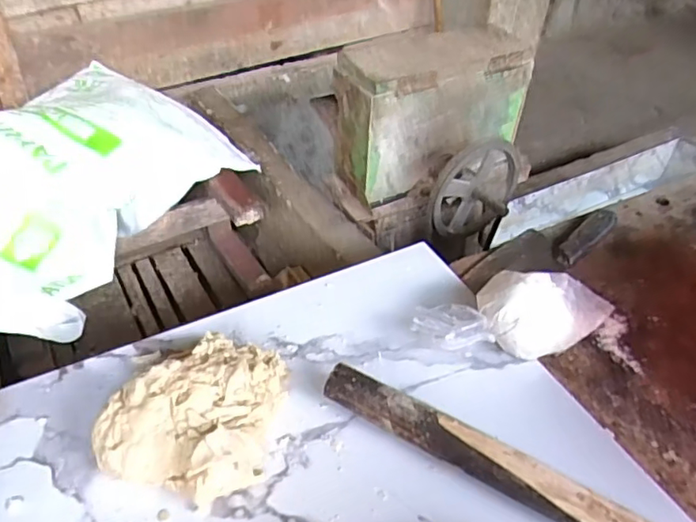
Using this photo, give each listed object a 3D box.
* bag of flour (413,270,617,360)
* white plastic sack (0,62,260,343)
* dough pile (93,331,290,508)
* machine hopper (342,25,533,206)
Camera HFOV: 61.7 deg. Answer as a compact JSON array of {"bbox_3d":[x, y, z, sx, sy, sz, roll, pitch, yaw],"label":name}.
[{"bbox_3d":[0.182,0.052,0.596,0.222,0.075,0.089,-15,44,-16],"label":"bag of flour"},{"bbox_3d":[-0.498,-0.118,0.993,0.392,0.203,0.683,21,44,18],"label":"white plastic sack"},{"bbox_3d":[-0.127,0.125,0.512,0.136,0.060,0.156,13,44,14],"label":"dough pile"},{"bbox_3d":[0.154,-0.285,1.093,0.349,0.231,0.132,-17,45,-23],"label":"machine hopper"}]

